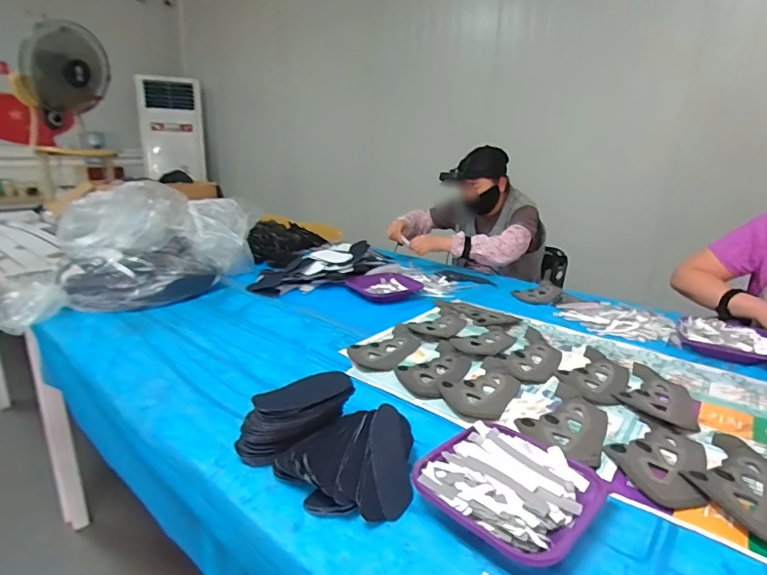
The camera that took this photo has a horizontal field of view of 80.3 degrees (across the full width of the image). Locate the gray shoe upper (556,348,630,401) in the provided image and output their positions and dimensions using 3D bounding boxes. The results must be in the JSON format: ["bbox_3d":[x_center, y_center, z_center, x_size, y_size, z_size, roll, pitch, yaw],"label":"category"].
[{"bbox_3d":[0.395,0.158,0.837,0.108,0.005,0.204,17,23,40],"label":"gray shoe upper"}]

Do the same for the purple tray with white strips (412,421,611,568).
[{"bbox_3d":[0.144,0.233,0.526,0.176,0.049,0.161,16,22,38],"label":"purple tray with white strips"}]

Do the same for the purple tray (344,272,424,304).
[{"bbox_3d":[0.000,-0.002,1.293,0.161,0.036,0.152,-10,21,-33],"label":"purple tray"}]

